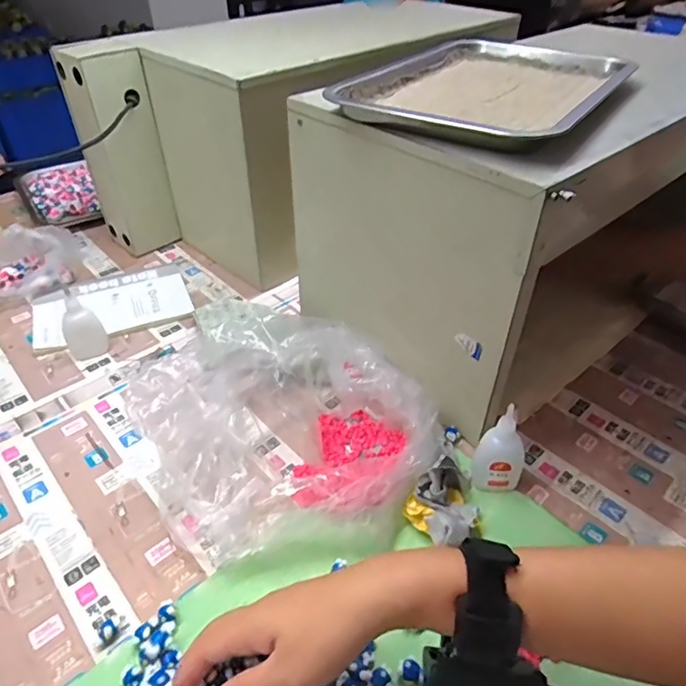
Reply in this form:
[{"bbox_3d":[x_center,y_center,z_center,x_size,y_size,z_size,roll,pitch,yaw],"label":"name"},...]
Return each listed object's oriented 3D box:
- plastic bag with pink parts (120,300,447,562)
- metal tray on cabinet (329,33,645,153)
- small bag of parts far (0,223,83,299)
[{"bbox_3d":[-0.050,0.067,0.489,0.281,0.119,0.204,-10,41,-12],"label":"plastic bag with pink parts"},{"bbox_3d":[0.136,-0.240,0.497,0.190,0.027,0.285,24,46,25],"label":"metal tray on cabinet"},{"bbox_3d":[-0.477,-0.130,0.760,0.164,0.056,0.163,-25,43,-27],"label":"small bag of parts far"}]

